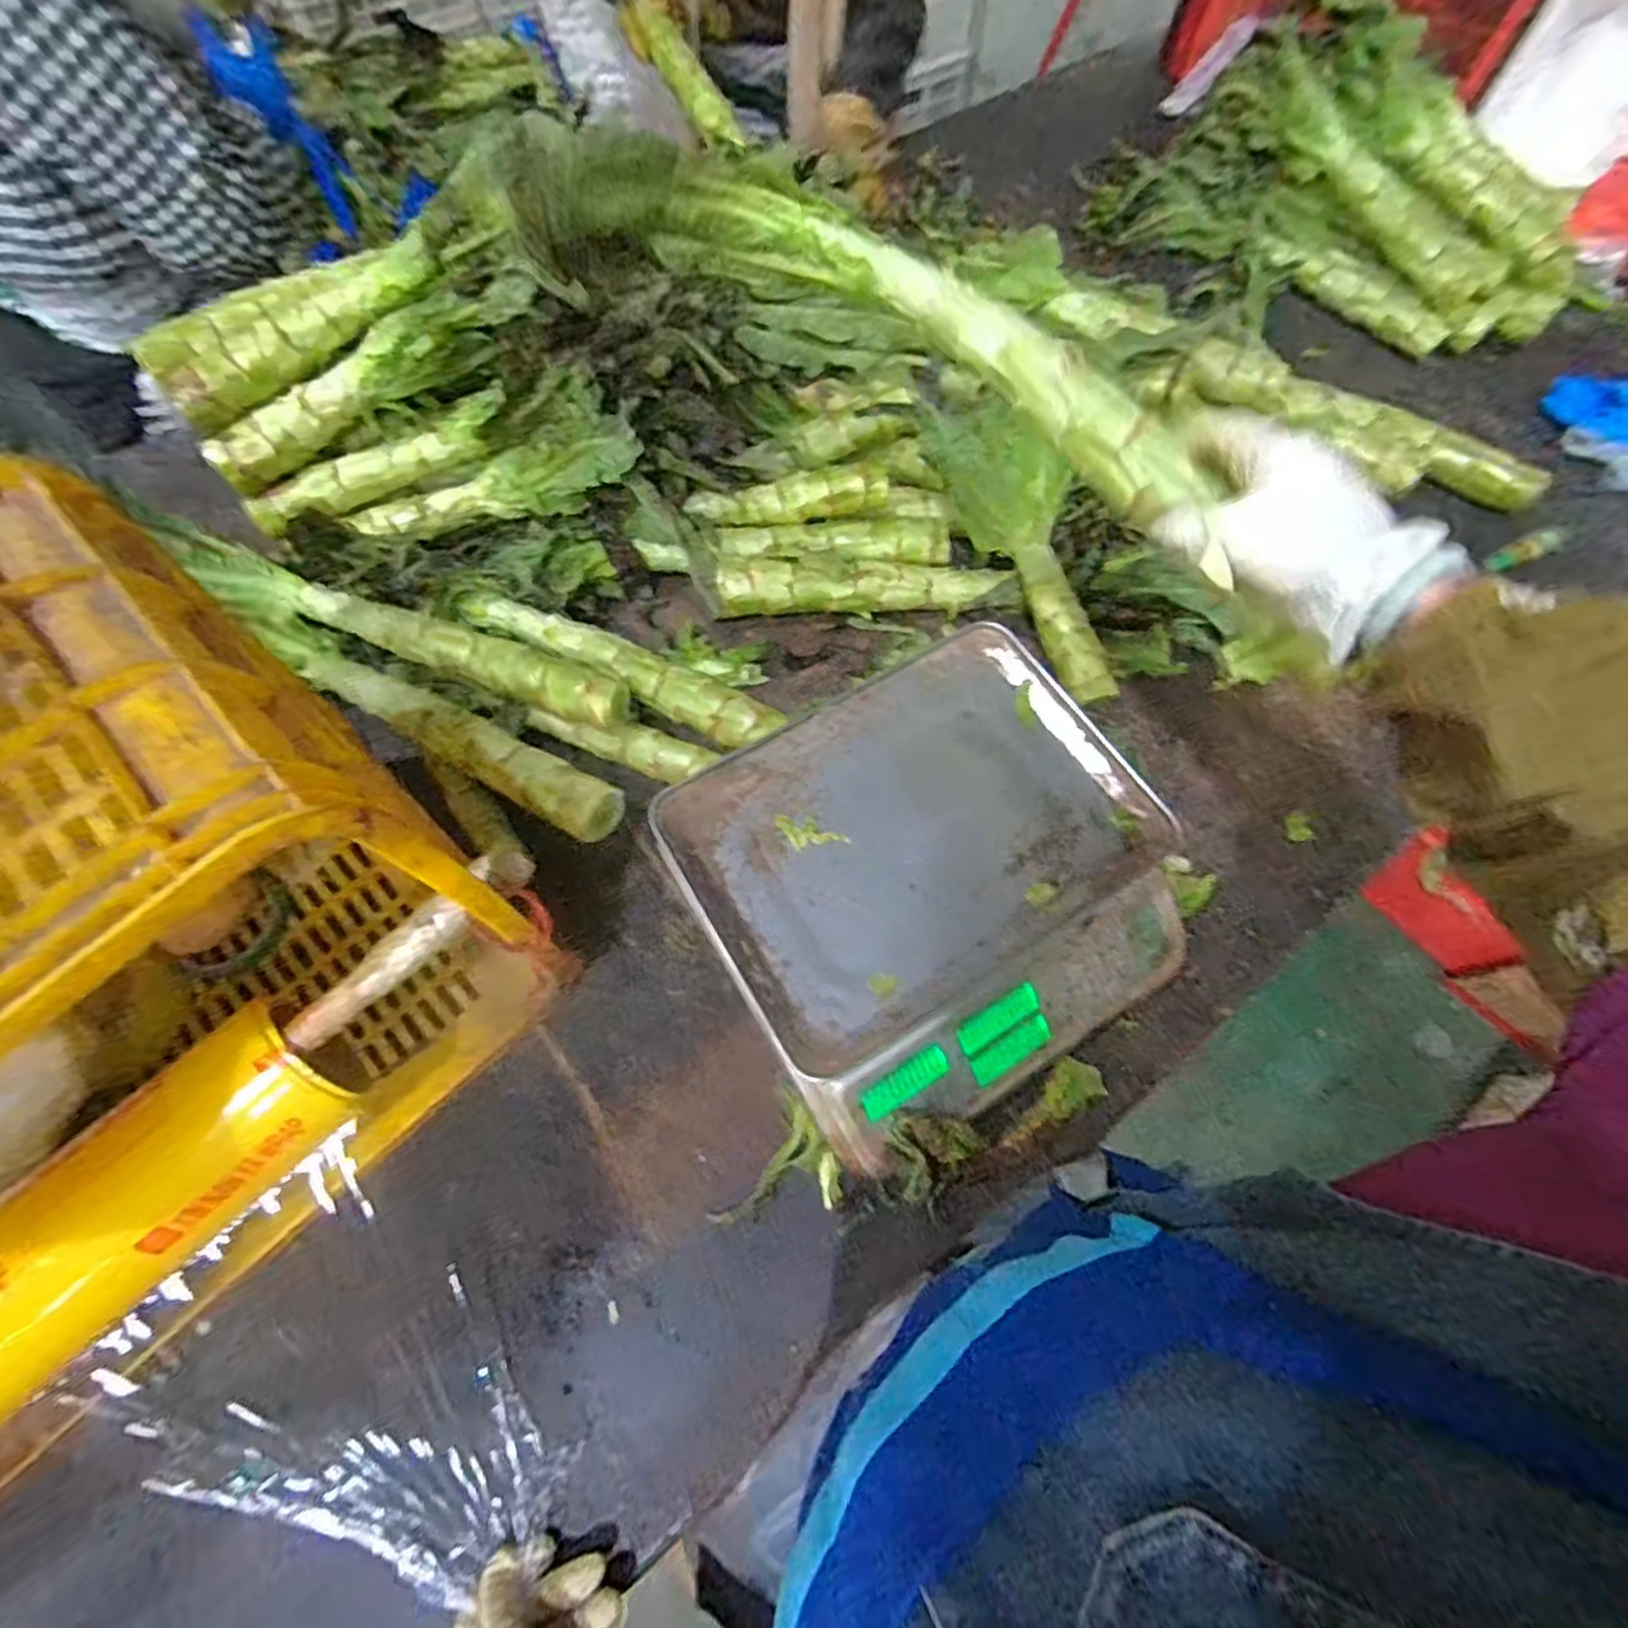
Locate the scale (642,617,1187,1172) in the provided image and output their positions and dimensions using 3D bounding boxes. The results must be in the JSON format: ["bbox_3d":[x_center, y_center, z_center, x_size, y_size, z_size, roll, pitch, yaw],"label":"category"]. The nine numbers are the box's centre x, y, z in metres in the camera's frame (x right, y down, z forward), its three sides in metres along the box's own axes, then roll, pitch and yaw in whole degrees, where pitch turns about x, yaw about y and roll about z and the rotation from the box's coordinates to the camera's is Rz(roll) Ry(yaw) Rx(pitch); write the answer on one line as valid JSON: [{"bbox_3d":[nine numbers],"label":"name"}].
[{"bbox_3d":[0.092,0.055,0.572,0.339,0.100,0.320,-29,69,-13],"label":"scale"}]

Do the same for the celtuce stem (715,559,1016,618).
[{"bbox_3d":[0.055,-0.233,0.739,0.304,0.043,0.051,-2,66,-2],"label":"celtuce stem"}]

